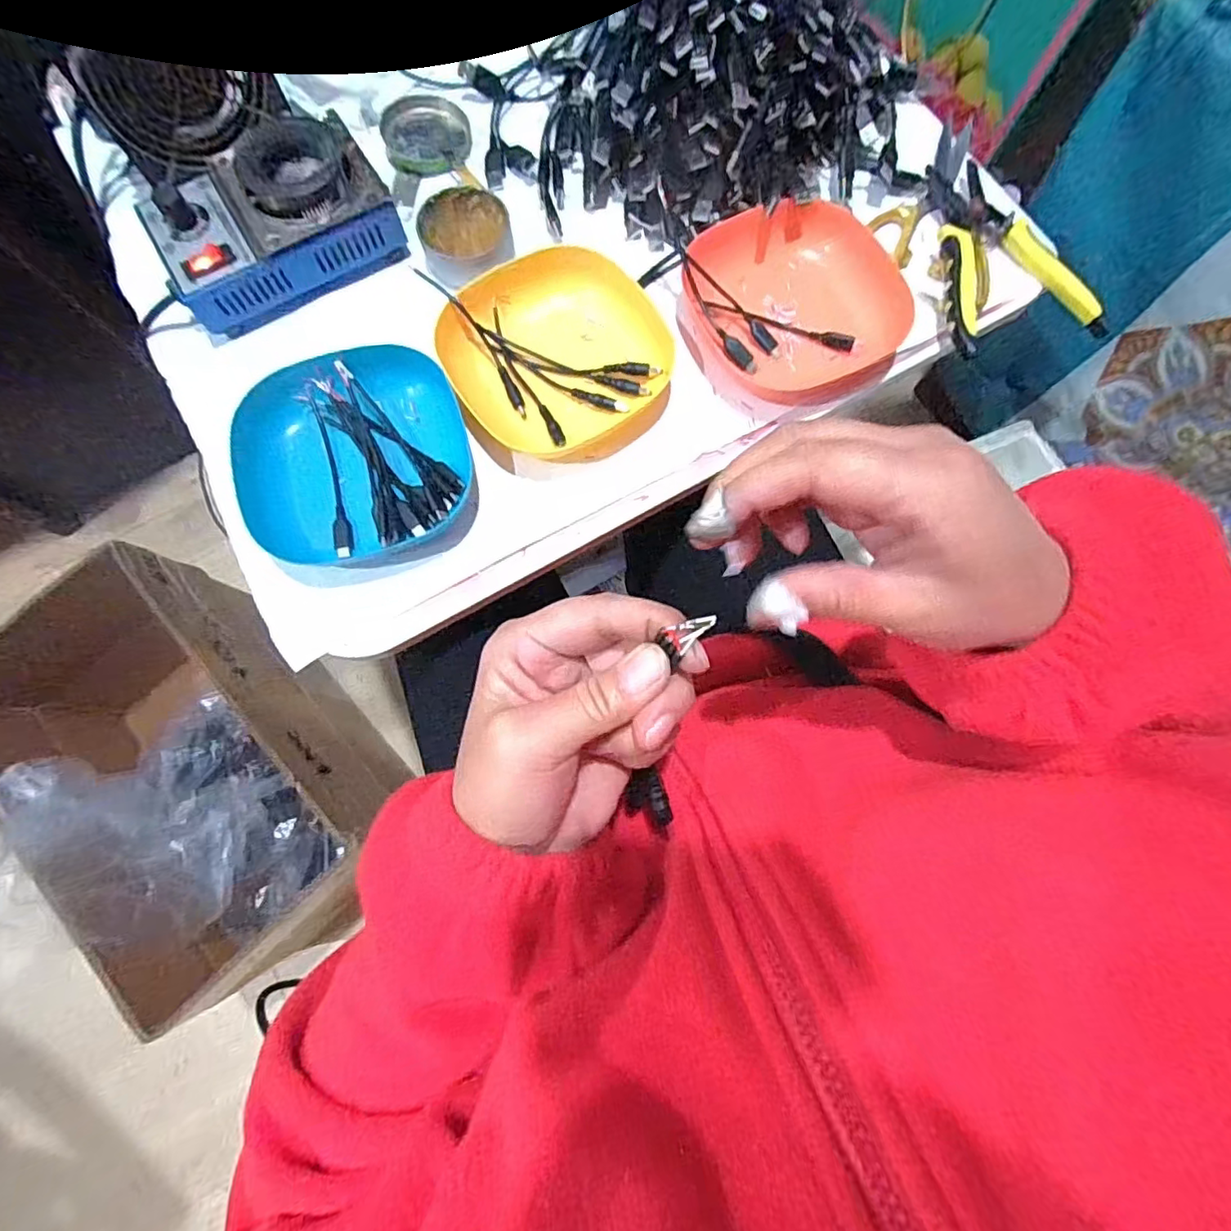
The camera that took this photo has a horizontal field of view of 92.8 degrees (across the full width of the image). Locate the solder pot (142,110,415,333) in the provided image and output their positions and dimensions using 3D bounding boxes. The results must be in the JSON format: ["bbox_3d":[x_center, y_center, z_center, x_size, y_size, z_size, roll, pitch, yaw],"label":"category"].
[{"bbox_3d":[-0.232,-0.270,0.396,0.149,0.056,0.093,-29,79,-7],"label":"solder pot"}]

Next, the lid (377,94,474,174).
[{"bbox_3d":[-0.146,-0.374,0.453,0.065,0.007,0.072,-6,77,-2],"label":"lid"}]

